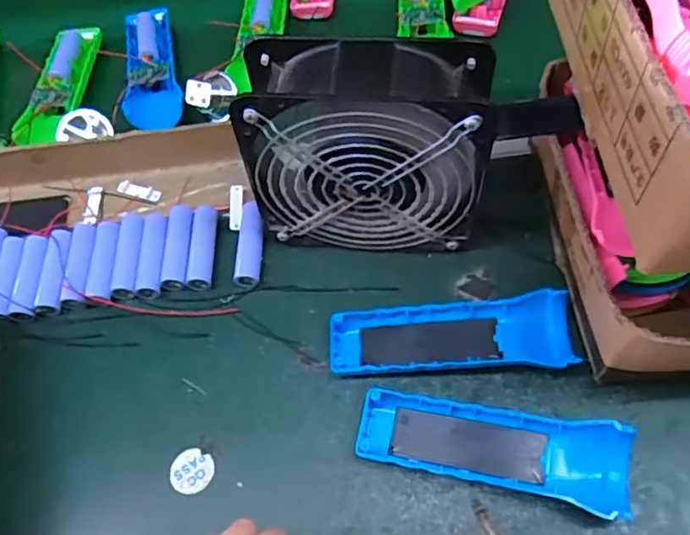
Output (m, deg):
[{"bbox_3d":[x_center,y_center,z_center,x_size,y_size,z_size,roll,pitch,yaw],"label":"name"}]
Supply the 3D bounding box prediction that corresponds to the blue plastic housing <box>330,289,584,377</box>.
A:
[{"bbox_3d":[0.069,0.045,0.395,0.155,0.021,0.050,-2,60,5],"label":"blue plastic housing"}]

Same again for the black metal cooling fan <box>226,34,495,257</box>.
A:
[{"bbox_3d":[0.015,-0.074,0.389,0.143,0.142,0.062,1,60,7],"label":"black metal cooling fan"}]

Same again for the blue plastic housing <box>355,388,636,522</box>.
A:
[{"bbox_3d":[0.086,0.107,0.354,0.156,0.025,0.048,7,61,10],"label":"blue plastic housing"}]

